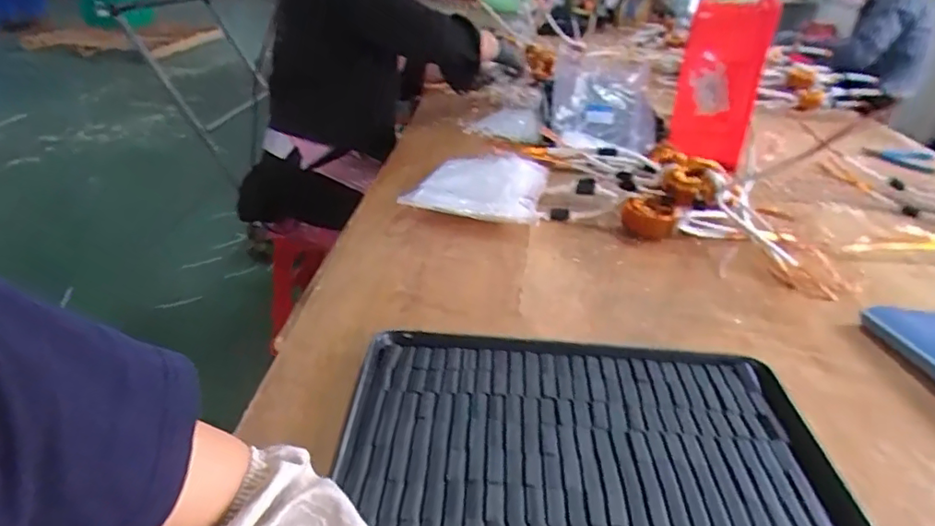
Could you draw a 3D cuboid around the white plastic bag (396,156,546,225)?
[{"bbox_3d":[0.019,-0.128,0.928,0.213,0.056,0.204,8,30,9],"label":"white plastic bag"}]

